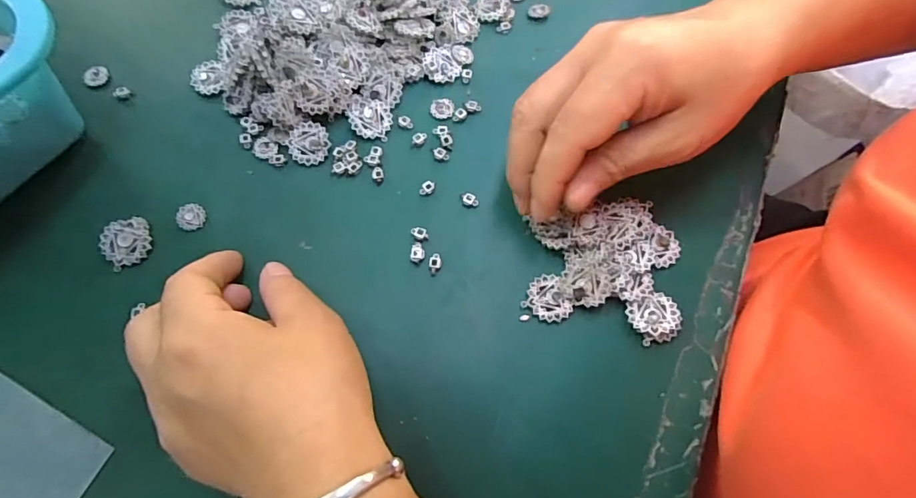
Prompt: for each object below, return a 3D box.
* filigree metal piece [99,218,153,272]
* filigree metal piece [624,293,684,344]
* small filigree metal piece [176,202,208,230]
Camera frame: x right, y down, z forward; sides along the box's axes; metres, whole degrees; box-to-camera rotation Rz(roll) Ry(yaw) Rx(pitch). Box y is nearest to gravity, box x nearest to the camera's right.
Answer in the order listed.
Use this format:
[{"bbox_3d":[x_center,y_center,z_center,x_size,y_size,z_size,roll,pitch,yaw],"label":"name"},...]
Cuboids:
[{"bbox_3d":[-0.168,-0.004,0.245,0.023,0.007,0.022,-21,71,-8],"label":"filigree metal piece"},{"bbox_3d":[0.095,0.034,0.235,0.023,0.012,0.023,0,69,0],"label":"filigree metal piece"},{"bbox_3d":[-0.139,-0.017,0.252,0.014,0.004,0.014,0,69,0],"label":"small filigree metal piece"}]

